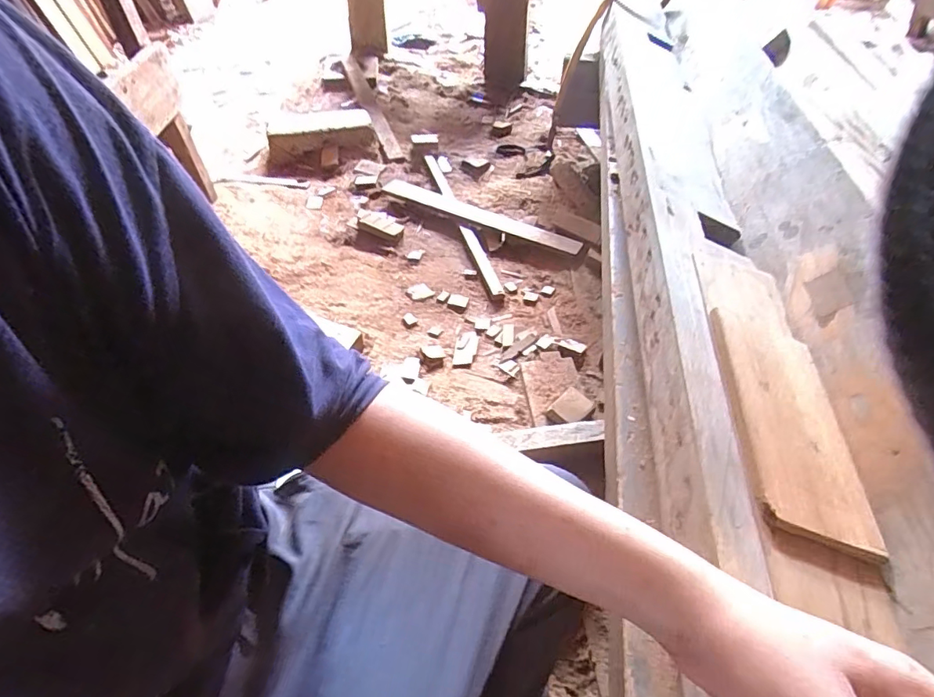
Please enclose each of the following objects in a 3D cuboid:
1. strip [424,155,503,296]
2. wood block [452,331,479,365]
[{"bbox_3d":[-0.021,-0.323,1.209,0.031,0.019,0.597,-13,51,-11],"label":"strip"},{"bbox_3d":[-0.002,-0.001,0.937,0.040,0.010,0.076,8,50,6],"label":"wood block"}]

